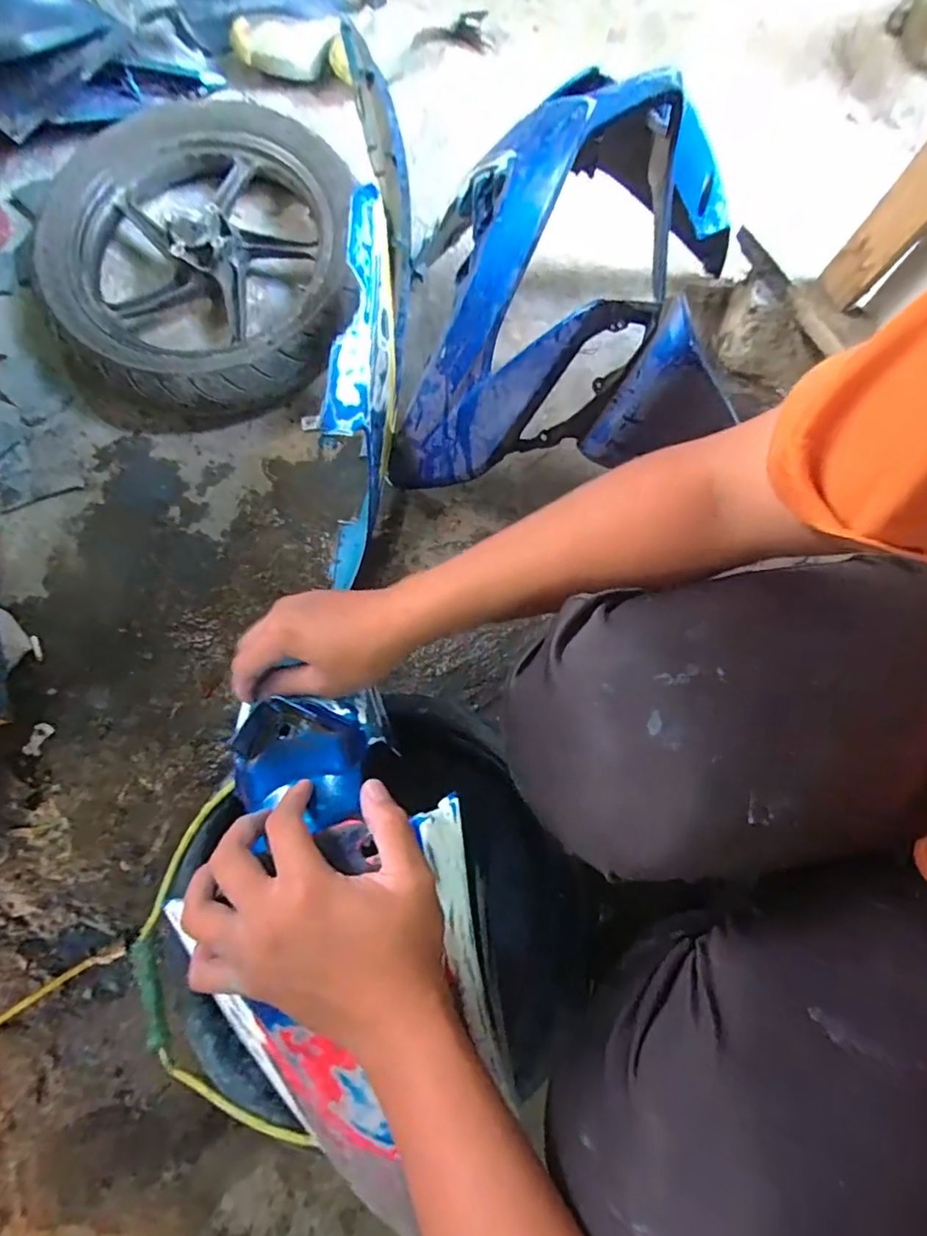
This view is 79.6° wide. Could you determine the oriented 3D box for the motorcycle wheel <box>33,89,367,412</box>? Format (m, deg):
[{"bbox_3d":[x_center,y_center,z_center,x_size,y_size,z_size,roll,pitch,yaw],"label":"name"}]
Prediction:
[{"bbox_3d":[-0.398,-0.536,0.833,0.459,0.098,0.489,0,77,1],"label":"motorcycle wheel"}]

